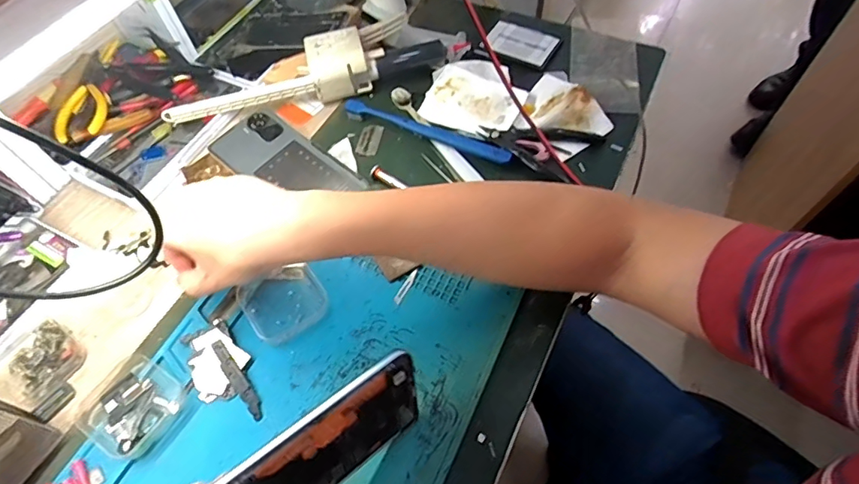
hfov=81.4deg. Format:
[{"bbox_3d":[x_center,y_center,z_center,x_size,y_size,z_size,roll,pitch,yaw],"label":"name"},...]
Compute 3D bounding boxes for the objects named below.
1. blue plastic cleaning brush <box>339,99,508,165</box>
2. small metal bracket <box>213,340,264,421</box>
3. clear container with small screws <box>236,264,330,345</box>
[{"bbox_3d":[-0.006,-0.114,0.506,0.186,0.013,0.018,23,62,17],"label":"blue plastic cleaning brush"},{"bbox_3d":[-0.147,0.106,0.383,0.011,0.004,0.070,-32,69,-23],"label":"small metal bracket"},{"bbox_3d":[-0.121,0.050,0.418,0.063,0.012,0.060,-34,62,-16],"label":"clear container with small screws"}]

